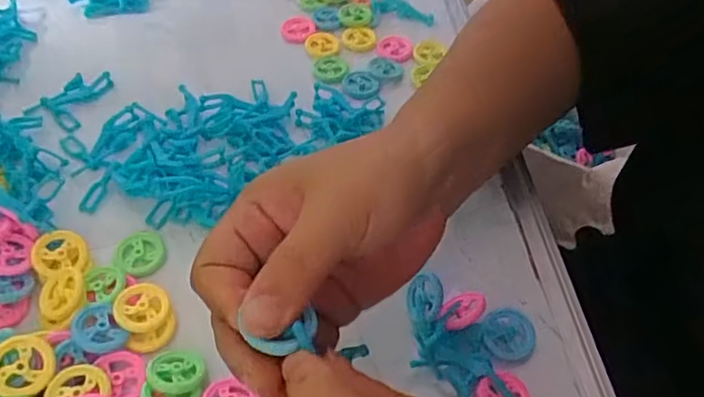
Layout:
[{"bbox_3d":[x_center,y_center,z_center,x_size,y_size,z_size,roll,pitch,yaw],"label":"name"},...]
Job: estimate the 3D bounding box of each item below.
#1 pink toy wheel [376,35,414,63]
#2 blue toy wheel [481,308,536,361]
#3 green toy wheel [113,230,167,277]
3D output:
[{"bbox_3d":[0.037,-0.129,0.482,0.030,0.004,0.037,11,52,6],"label":"pink toy wheel"},{"bbox_3d":[0.087,0.076,0.316,0.030,0.009,0.026,-9,53,-9],"label":"blue toy wheel"},{"bbox_3d":[-0.130,0.034,0.347,0.030,0.010,0.026,-19,55,-17],"label":"green toy wheel"}]

